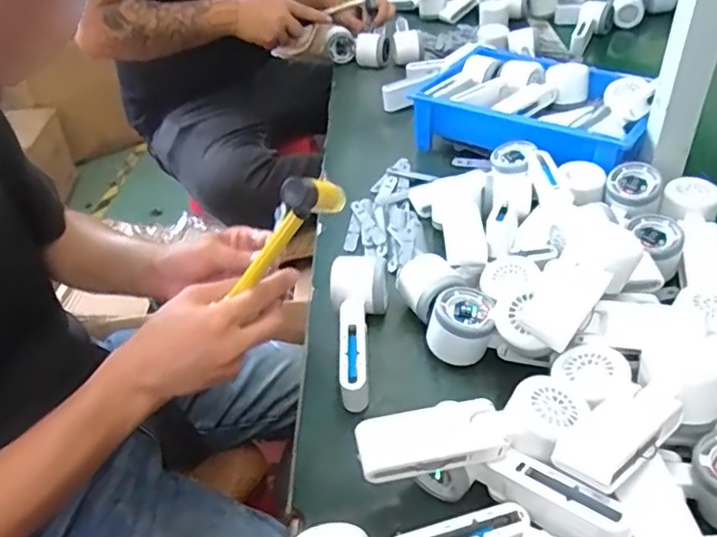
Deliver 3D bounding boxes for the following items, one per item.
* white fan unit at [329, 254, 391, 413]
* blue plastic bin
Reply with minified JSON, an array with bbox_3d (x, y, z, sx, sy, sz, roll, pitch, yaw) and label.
[{"bbox_3d":[0.000,0.048,0.575,0.056,0.050,0.168,-1,40,4],"label":"white fan unit"},{"bbox_3d":[0.245,-0.216,0.836,0.313,0.080,0.201,27,49,32],"label":"blue plastic bin"}]

